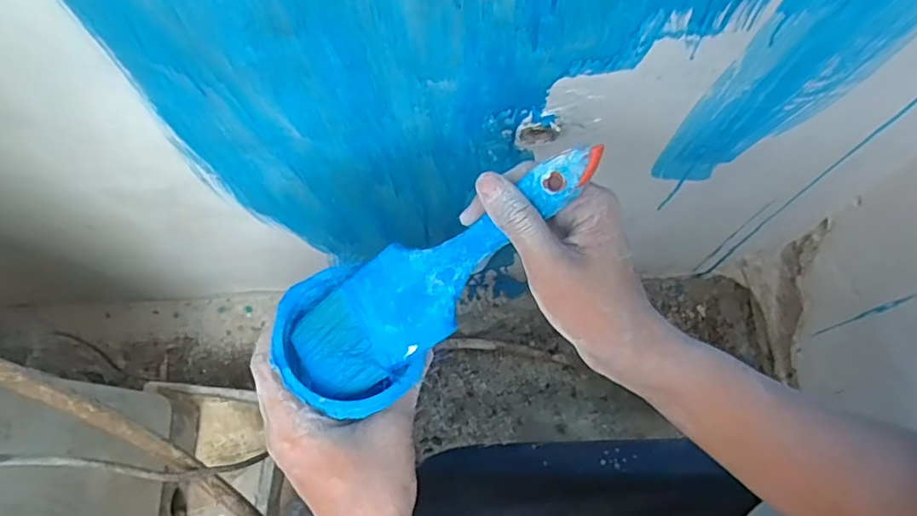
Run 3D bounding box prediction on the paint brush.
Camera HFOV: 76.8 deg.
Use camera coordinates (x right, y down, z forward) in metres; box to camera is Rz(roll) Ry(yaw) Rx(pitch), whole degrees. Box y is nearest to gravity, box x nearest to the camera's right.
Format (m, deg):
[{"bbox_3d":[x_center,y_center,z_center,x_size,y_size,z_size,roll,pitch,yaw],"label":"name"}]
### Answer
[{"bbox_3d":[-0.008,0.008,0.326,0.205,0.011,0.060,-36,73,14],"label":"paint brush"}]

